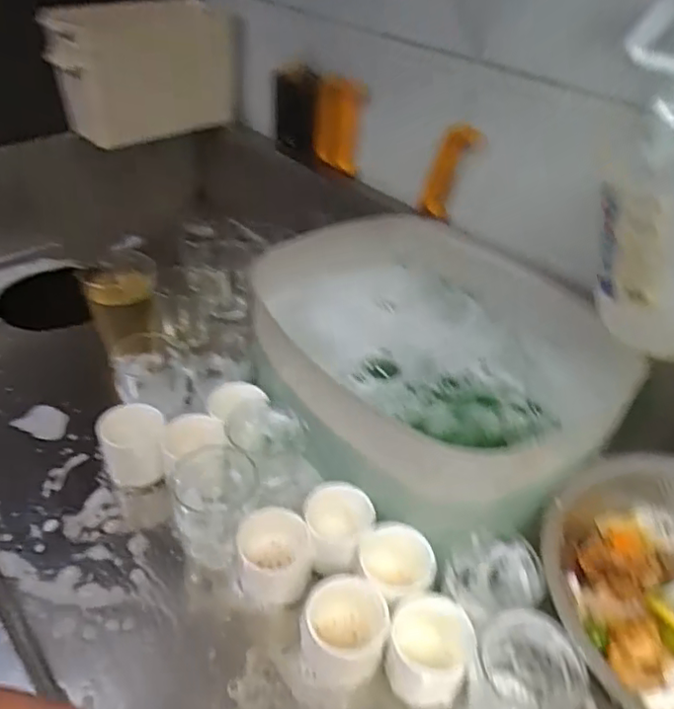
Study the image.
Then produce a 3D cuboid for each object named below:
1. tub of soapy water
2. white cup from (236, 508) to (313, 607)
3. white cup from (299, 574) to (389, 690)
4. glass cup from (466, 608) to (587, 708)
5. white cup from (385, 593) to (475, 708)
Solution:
[{"bbox_3d":[0.092,0.004,0.656,0.342,0.171,0.372,2,40,-2],"label":"tub of soapy water"},{"bbox_3d":[-0.058,0.188,0.559,0.069,0.064,0.065,-3,40,-8],"label":"white cup"},{"bbox_3d":[0.006,0.234,0.508,0.068,0.071,0.064,2,40,-2],"label":"white cup"},{"bbox_3d":[0.141,0.259,0.471,0.082,0.099,0.071,-21,46,-27],"label":"glass cup"},{"bbox_3d":[0.076,0.245,0.500,0.065,0.057,0.066,2,40,-2],"label":"white cup"}]

